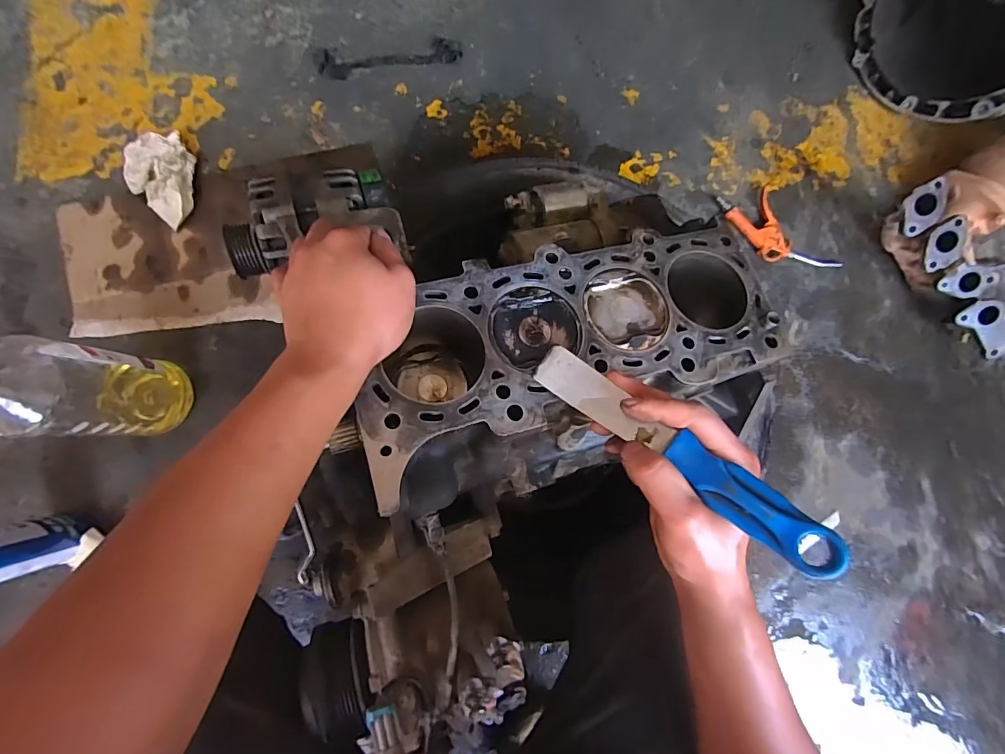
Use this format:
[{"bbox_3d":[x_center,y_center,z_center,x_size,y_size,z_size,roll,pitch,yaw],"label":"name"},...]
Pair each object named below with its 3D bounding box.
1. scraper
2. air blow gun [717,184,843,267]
[{"bbox_3d":[0.105,0.043,0.277,0.204,0.012,0.028,37,81,29],"label":"scraper"},{"bbox_3d":[0.468,-0.246,0.752,0.107,0.028,0.202,-35,87,-7],"label":"air blow gun"}]

